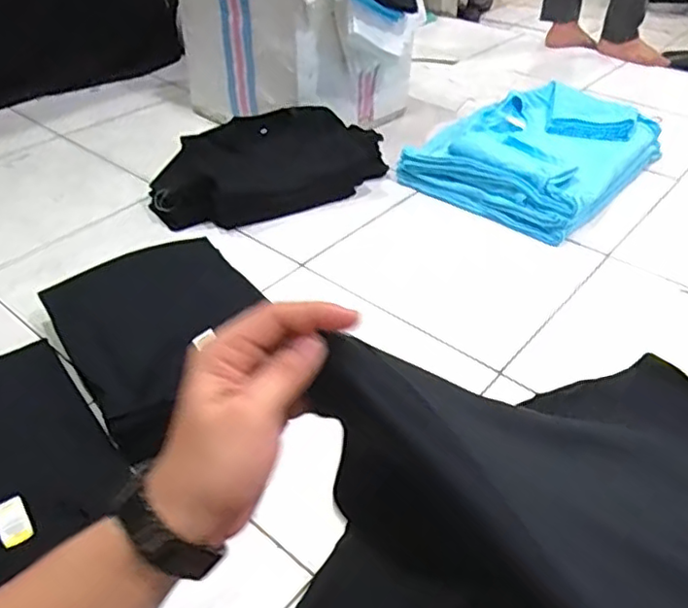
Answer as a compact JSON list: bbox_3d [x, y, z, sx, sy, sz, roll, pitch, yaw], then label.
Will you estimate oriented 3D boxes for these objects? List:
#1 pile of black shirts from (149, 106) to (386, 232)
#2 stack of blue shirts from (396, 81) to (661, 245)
[{"bbox_3d":[-0.148,-0.296,1.276,0.480,0.132,0.172,-25,46,-26],"label":"pile of black shirts"},{"bbox_3d":[0.438,-0.345,1.389,0.374,0.127,0.558,29,48,30],"label":"stack of blue shirts"}]

